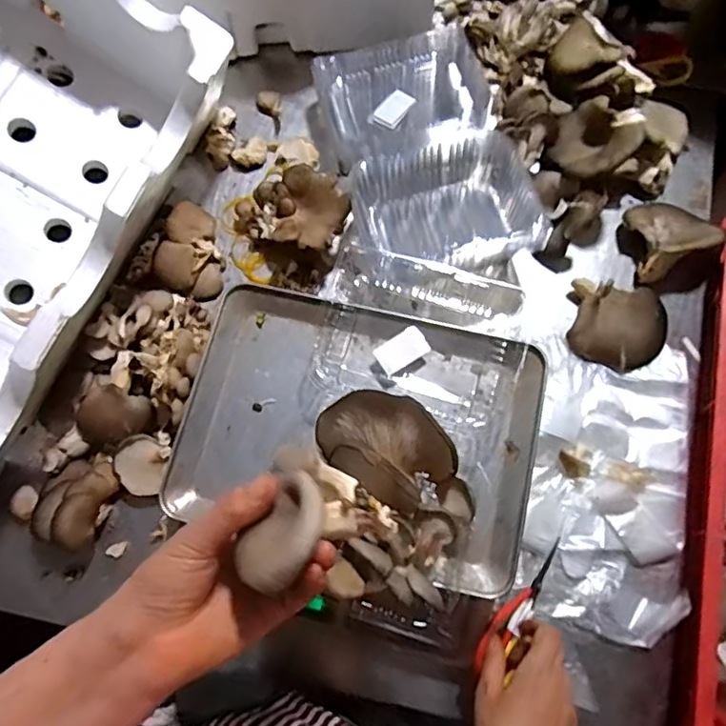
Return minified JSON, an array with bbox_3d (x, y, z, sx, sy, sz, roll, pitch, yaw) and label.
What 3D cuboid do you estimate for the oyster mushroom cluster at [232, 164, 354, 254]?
[{"bbox_3d":[-0.085,-0.176,0.678,0.140,0.073,0.099,26,77,8],"label":"oyster mushroom cluster"}]

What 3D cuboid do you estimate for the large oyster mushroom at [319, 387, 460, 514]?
[{"bbox_3d":[0.018,0.069,0.480,0.117,0.062,0.074,34,78,9],"label":"large oyster mushroom"}]

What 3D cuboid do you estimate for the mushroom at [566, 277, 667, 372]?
[{"bbox_3d":[0.291,-0.044,0.646,0.110,0.031,0.099,12,76,4],"label":"mushroom"}]

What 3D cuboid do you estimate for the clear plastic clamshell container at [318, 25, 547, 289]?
[{"bbox_3d":[0.067,-0.249,0.679,0.187,0.067,0.315,-15,75,-3],"label":"clear plastic clamshell container"}]

